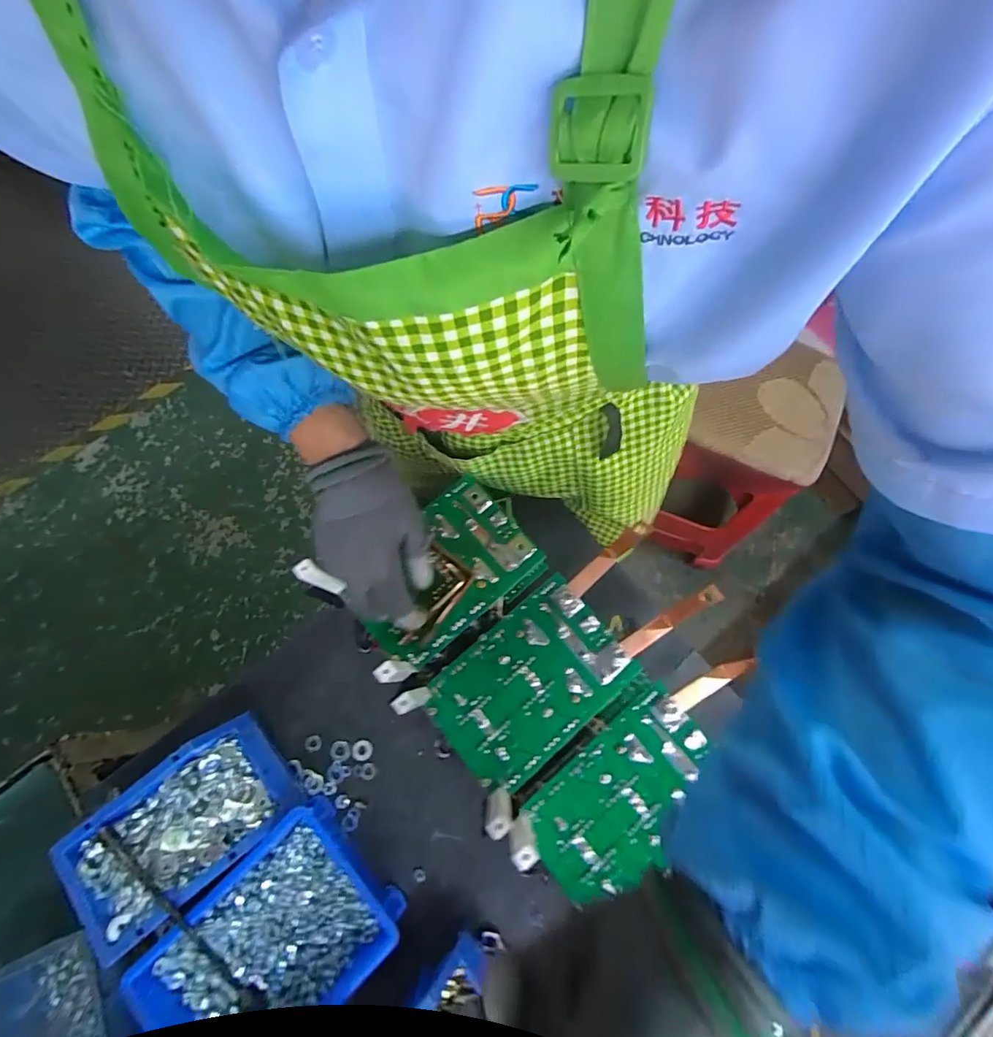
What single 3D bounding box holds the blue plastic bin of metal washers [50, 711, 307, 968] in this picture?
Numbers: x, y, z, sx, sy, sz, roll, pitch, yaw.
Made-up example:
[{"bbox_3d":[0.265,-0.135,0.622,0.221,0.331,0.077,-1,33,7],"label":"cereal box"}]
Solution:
[{"bbox_3d":[-0.296,0.294,0.473,0.184,0.072,0.114,-37,76,-11],"label":"blue plastic bin of metal washers"}]

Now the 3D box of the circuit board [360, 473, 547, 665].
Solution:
[{"bbox_3d":[-0.051,0.049,0.446,0.162,0.018,0.112,-40,76,-11],"label":"circuit board"}]

